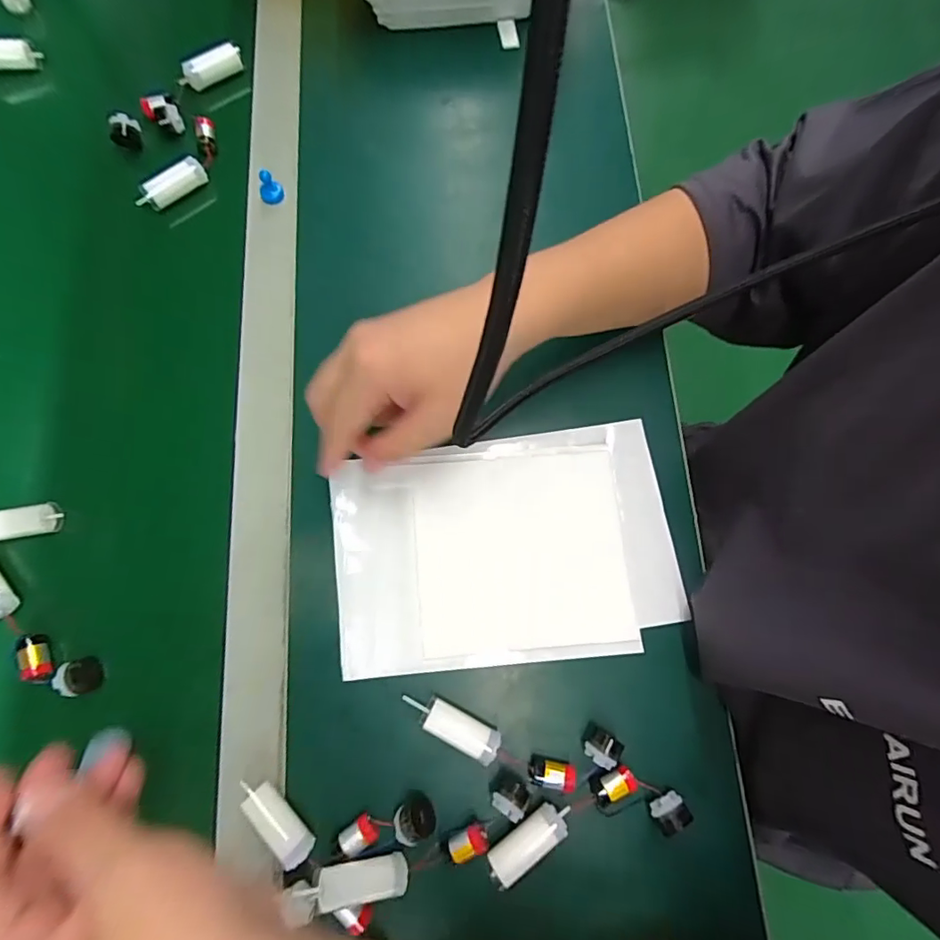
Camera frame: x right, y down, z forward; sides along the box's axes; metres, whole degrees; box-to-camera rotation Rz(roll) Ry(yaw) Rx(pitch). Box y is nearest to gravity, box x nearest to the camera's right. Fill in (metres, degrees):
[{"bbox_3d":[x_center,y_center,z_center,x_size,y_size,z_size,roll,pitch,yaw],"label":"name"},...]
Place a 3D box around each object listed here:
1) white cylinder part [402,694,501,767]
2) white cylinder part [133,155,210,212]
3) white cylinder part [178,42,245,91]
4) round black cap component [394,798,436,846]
[{"bbox_3d":[-0.012,0.163,0.328,0.065,0.014,0.019,27,71,6],"label":"white cylinder part"},{"bbox_3d":[-0.247,-0.236,0.421,0.059,0.020,0.014,-34,75,-13],"label":"white cylinder part"},{"bbox_3d":[-0.231,-0.358,0.452,0.057,0.021,0.017,-27,74,-12],"label":"white cylinder part"},{"bbox_3d":[-0.034,0.213,0.309,0.024,0.012,0.021,-38,77,-14],"label":"round black cap component"}]

